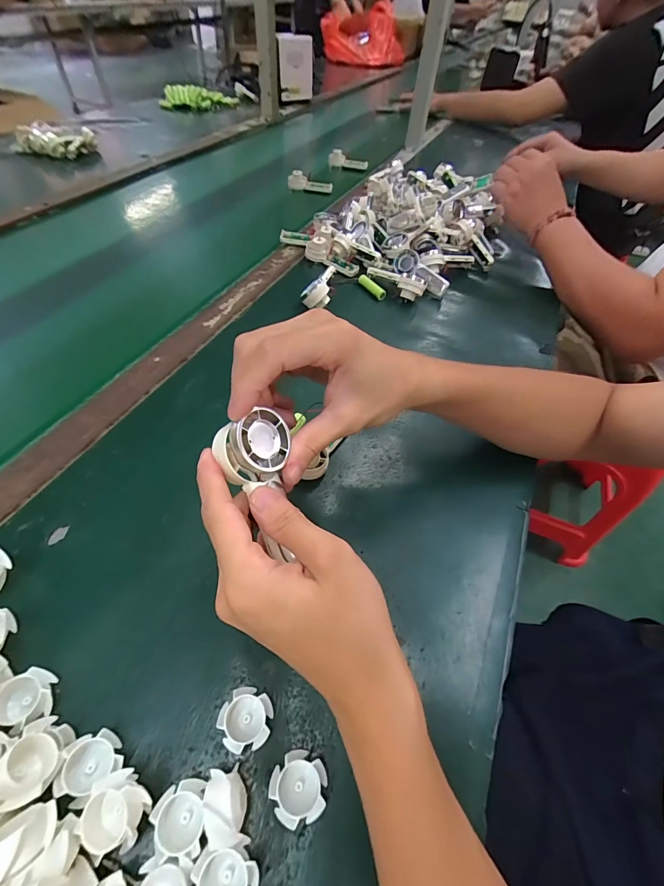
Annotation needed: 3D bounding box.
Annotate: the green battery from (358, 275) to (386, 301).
[{"bbox_3d":[0.058,-0.226,0.543,0.011,0.016,0.053,-31,61,-26],"label":"green battery"}]

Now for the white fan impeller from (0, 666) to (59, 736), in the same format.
[{"bbox_3d":[-0.186,0.158,0.231,0.029,0.017,0.029,3,52,-4],"label":"white fan impeller"}]

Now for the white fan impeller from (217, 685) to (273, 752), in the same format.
[{"bbox_3d":[-0.054,0.175,0.238,0.032,0.018,0.032,3,52,-4],"label":"white fan impeller"}]

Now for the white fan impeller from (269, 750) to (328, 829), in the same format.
[{"bbox_3d":[-0.019,0.201,0.221,0.032,0.018,0.031,-9,54,-13],"label":"white fan impeller"}]

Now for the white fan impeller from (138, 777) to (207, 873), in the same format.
[{"bbox_3d":[-0.086,0.209,0.209,0.029,0.017,0.032,-3,53,-8],"label":"white fan impeller"}]

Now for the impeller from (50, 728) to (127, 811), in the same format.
[{"bbox_3d":[-0.139,0.185,0.217,0.029,0.022,0.029,3,52,-4],"label":"impeller"}]

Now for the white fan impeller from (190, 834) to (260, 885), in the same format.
[{"bbox_3d":[-0.055,0.227,0.195,0.031,0.021,0.030,3,52,-4],"label":"white fan impeller"}]

